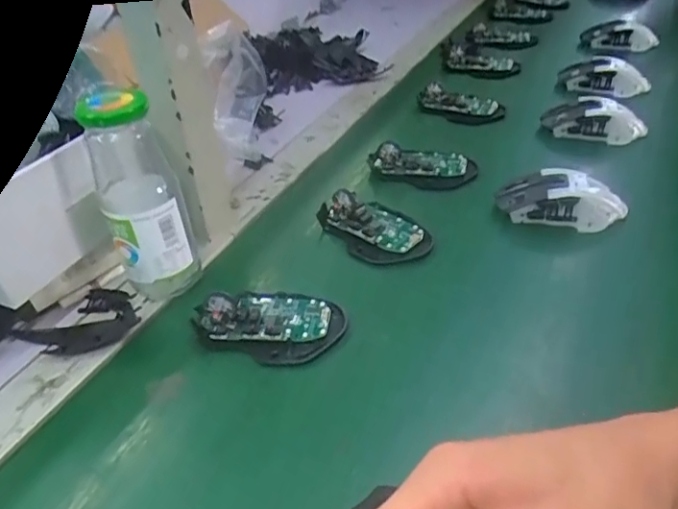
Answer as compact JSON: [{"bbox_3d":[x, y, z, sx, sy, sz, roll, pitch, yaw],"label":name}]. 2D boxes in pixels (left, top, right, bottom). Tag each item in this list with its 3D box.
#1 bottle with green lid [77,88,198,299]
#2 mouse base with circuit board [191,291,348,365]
[{"bbox_3d":[-0.150,-0.045,0.430,0.064,0.163,0.065,-18,40,-19],"label":"bottle with green lid"},{"bbox_3d":[-0.055,0.045,0.424,0.112,0.028,0.065,7,39,12],"label":"mouse base with circuit board"}]

